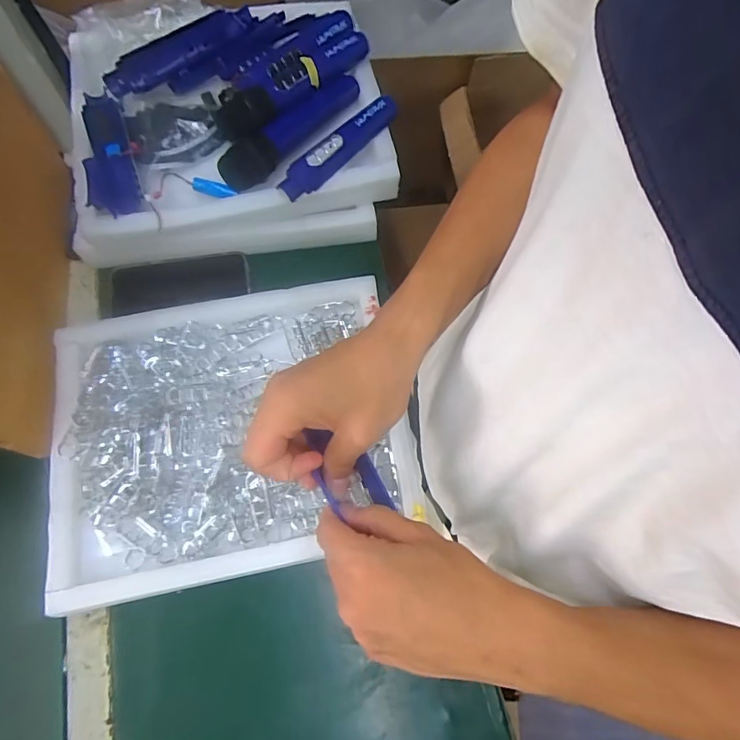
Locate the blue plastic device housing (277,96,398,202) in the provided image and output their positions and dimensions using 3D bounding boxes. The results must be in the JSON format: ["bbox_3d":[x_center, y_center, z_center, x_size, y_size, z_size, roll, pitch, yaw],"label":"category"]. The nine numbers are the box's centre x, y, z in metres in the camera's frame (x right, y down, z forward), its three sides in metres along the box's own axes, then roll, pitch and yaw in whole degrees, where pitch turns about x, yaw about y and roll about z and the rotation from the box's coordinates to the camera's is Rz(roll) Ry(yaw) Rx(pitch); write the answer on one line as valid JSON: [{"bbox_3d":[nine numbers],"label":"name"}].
[{"bbox_3d":[-0.033,-0.253,0.538,0.169,0.024,0.033,-41,76,-15],"label":"blue plastic device housing"}]

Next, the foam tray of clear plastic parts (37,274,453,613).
[{"bbox_3d":[-0.139,0.058,0.495,0.355,0.049,0.284,-10,70,-5],"label":"foam tray of clear plastic parts"}]

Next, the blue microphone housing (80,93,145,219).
[{"bbox_3d":[-0.291,-0.240,0.531,0.051,0.026,0.159,-19,71,-9],"label":"blue microphone housing"}]

